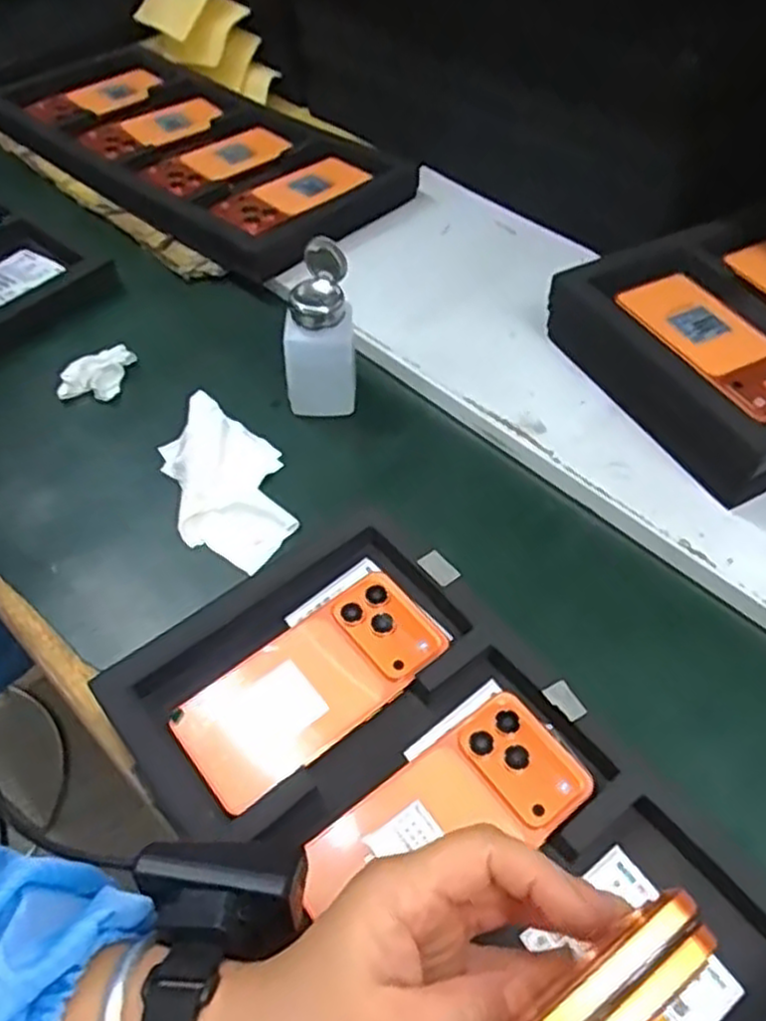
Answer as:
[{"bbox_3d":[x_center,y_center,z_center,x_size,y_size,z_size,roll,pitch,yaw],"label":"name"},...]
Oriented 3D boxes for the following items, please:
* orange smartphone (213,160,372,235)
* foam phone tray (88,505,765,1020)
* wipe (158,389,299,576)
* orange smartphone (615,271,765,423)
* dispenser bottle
[{"bbox_3d":[-0.091,-0.310,0.733,0.140,0.011,0.083,-37,58,-22],"label":"orange smartphone"},{"bbox_3d":[0.067,0.201,0.374,0.216,0.027,0.476,-35,61,-23],"label":"foam phone tray"},{"bbox_3d":[-0.120,-0.025,0.564,0.081,0.021,0.161,-17,55,-14],"label":"wipe"},{"bbox_3d":[0.254,-0.127,0.565,0.077,0.009,0.160,-23,56,-18],"label":"orange smartphone"},{"bbox_3d":[-0.051,-0.138,0.568,0.053,0.115,0.058,-5,53,-6],"label":"dispenser bottle"}]

